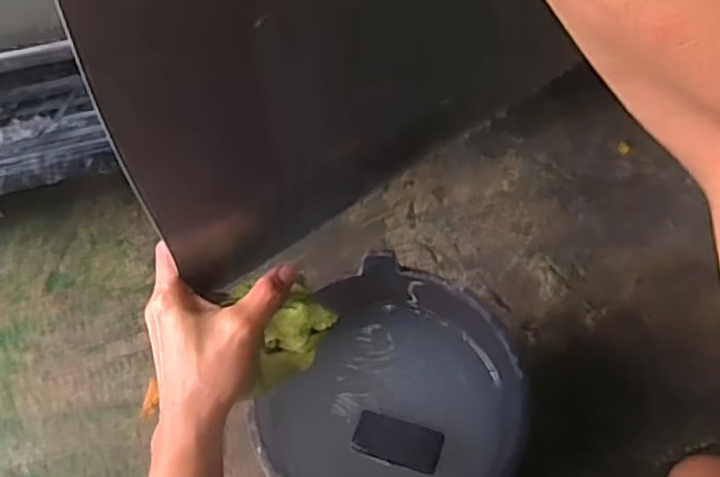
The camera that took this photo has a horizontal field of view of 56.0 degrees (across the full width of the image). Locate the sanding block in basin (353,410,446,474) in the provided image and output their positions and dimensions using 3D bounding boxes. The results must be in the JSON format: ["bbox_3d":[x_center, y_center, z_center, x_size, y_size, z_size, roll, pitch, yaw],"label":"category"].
[{"bbox_3d":[0.044,0.236,0.787,0.101,0.016,0.051,13,60,11],"label":"sanding block in basin"}]

